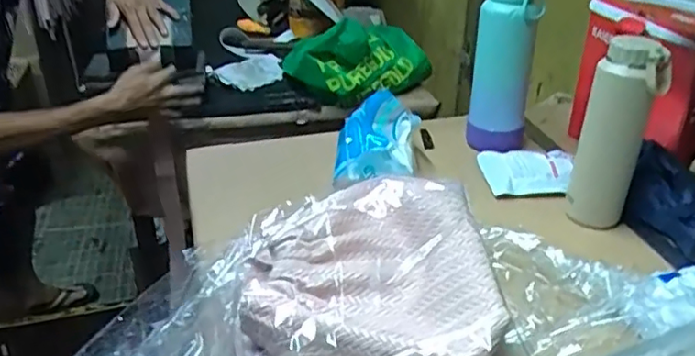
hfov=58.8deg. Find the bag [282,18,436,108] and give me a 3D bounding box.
[{"bbox_3d":[0.021,-0.269,1.374,0.311,0.131,0.197,-21,35,-36],"label":"bag"}]

